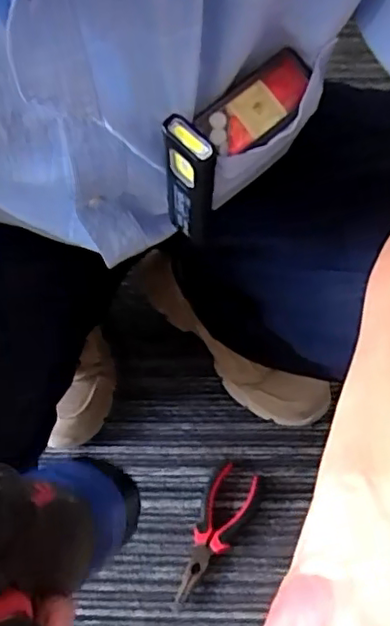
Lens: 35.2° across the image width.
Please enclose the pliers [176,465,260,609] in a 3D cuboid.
[{"bbox_3d":[0.021,0.227,0.631,0.049,0.021,0.145,18,56,17],"label":"pliers"}]

